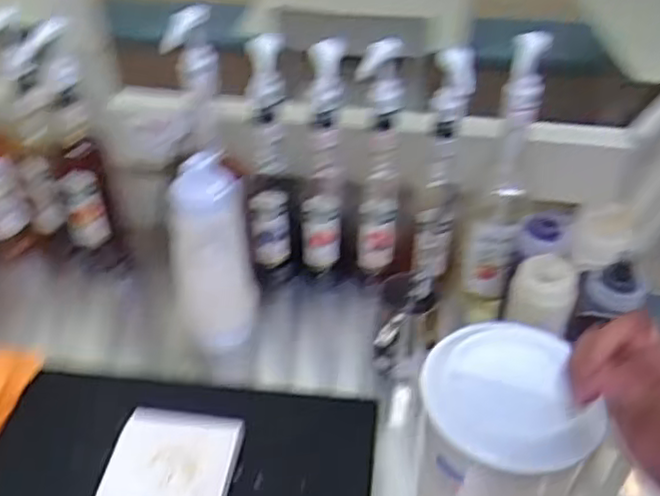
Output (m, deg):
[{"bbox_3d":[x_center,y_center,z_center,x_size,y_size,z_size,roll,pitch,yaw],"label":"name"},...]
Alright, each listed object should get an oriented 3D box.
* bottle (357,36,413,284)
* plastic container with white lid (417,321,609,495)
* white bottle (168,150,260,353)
[{"bbox_3d":[0.077,-0.108,0.941,0.077,0.352,0.087,2,41,3],"label":"bottle"},{"bbox_3d":[0.149,0.197,0.683,0.122,0.222,0.144,1,41,2],"label":"plastic container with white lid"},{"bbox_3d":[-0.141,0.009,0.879,0.082,0.256,0.069,-8,41,-9],"label":"white bottle"}]

